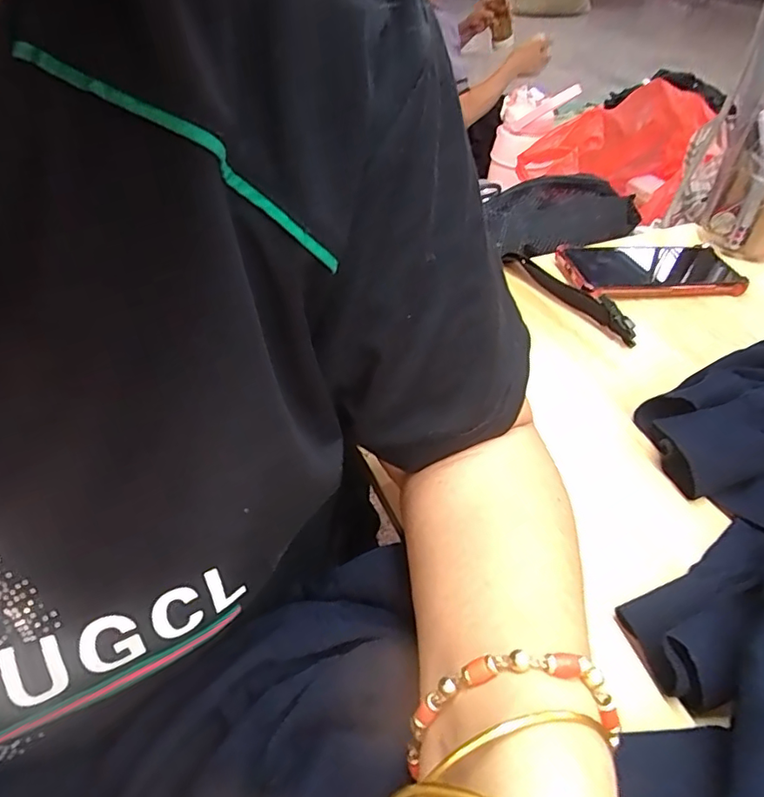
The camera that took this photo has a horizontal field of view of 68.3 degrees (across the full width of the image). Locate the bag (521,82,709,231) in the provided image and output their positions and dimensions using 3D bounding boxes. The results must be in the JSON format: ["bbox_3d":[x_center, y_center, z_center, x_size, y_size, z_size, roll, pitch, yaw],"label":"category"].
[{"bbox_3d":[0.391,-0.413,0.923,0.213,0.153,0.253,24,47,21],"label":"bag"}]

